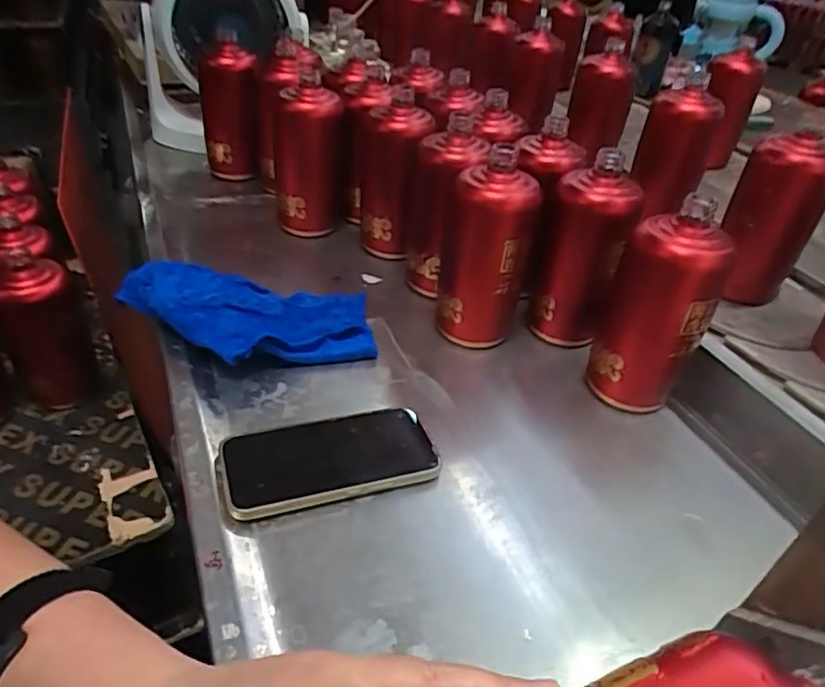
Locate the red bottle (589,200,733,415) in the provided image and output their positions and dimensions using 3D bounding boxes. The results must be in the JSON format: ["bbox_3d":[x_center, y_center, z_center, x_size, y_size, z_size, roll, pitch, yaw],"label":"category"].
[{"bbox_3d":[0.205,-0.023,0.510,0.081,0.176,0.061,24,43,23],"label":"red bottle"}]

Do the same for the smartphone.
[{"bbox_3d":[-0.063,0.086,0.451,0.158,0.016,0.077,-8,35,-20],"label":"smartphone"}]

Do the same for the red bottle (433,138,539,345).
[{"bbox_3d":[0.068,-0.082,0.562,0.081,0.175,0.062,7,39,4],"label":"red bottle"}]

